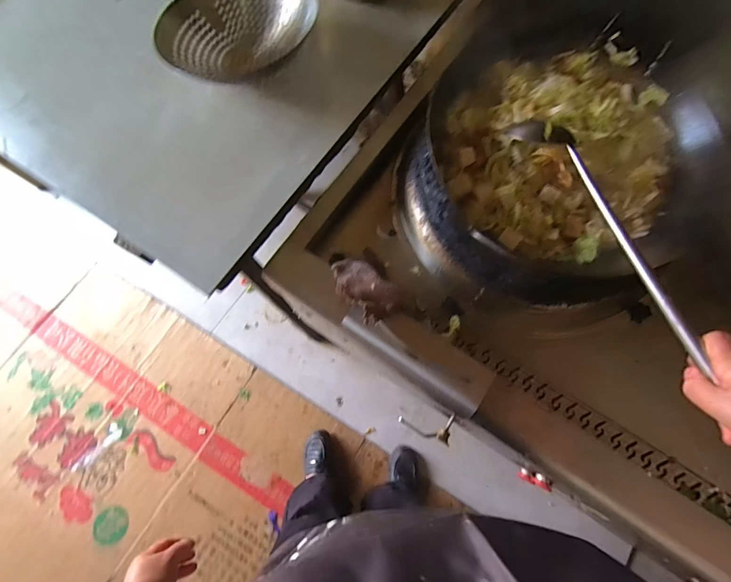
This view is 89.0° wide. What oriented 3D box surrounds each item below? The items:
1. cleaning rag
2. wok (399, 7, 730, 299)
[{"bbox_3d":[0.001,-0.007,0.610,0.079,0.036,0.125,-38,77,-11],"label":"cleaning rag"},{"bbox_3d":[0.303,-0.187,0.620,0.427,0.214,0.393,0,73,0],"label":"wok"}]

